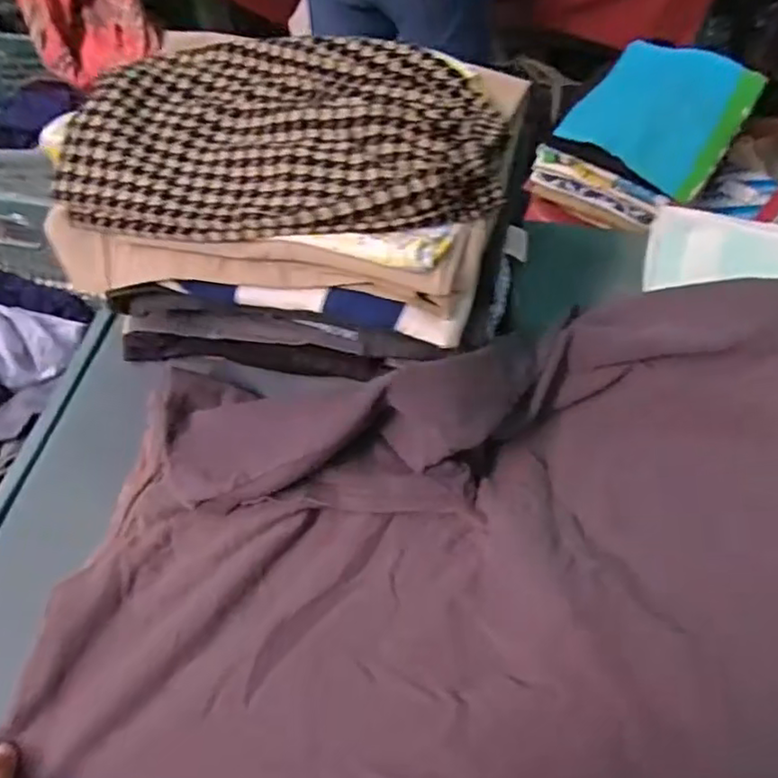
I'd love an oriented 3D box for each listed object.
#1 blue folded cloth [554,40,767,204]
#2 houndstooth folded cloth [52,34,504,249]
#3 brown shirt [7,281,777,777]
[{"bbox_3d":[0.446,-0.454,1.063,0.229,0.045,0.310,29,63,21],"label":"blue folded cloth"},{"bbox_3d":[-0.073,-0.186,0.469,0.300,0.040,0.192,2,56,5],"label":"houndstooth folded cloth"},{"bbox_3d":[0.064,0.131,0.461,0.588,0.090,0.445,-1,61,2],"label":"brown shirt"}]

